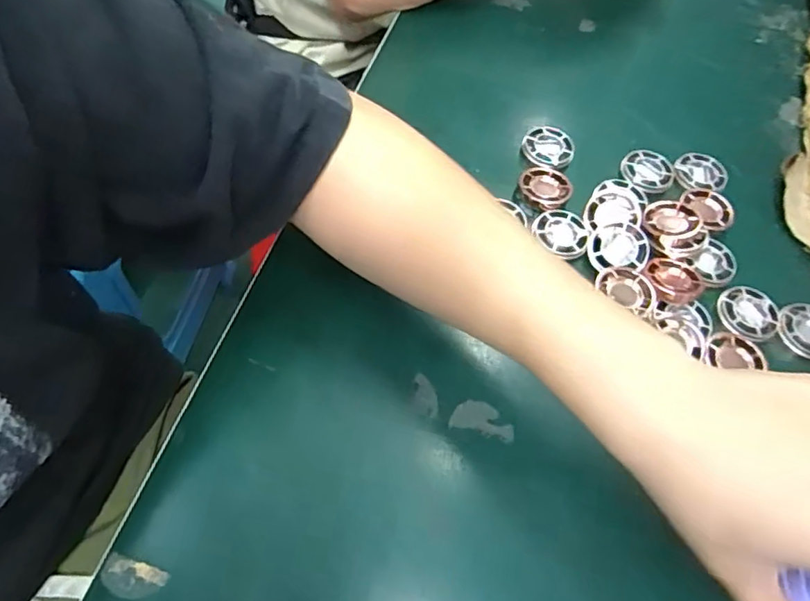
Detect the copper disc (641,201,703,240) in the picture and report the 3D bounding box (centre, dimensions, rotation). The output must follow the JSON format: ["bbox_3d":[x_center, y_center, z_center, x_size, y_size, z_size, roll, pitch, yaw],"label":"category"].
[{"bbox_3d":[0.188,-0.057,0.391,0.037,0.004,0.033,14,62,17],"label":"copper disc"}]

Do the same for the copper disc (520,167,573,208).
[{"bbox_3d":[0.104,-0.085,0.409,0.037,0.004,0.039,1,61,-2],"label":"copper disc"}]

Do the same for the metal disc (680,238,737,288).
[{"bbox_3d":[0.215,-0.026,0.386,0.033,0.008,0.029,-35,68,-19],"label":"metal disc"}]

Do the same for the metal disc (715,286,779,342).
[{"bbox_3d":[0.229,0.008,0.369,0.037,0.004,0.039,1,61,-2],"label":"metal disc"}]

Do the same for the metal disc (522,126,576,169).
[{"bbox_3d":[0.112,-0.119,0.436,0.040,0.009,0.039,1,61,-2],"label":"metal disc"}]

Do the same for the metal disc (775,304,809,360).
[{"bbox_3d":[0.265,0.020,0.365,0.038,0.005,0.038,1,61,-2],"label":"metal disc"}]

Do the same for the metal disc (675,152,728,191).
[{"bbox_3d":[0.229,-0.099,0.432,0.040,0.004,0.038,0,66,0],"label":"metal disc"}]

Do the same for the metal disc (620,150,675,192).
[{"bbox_3d":[0.188,-0.099,0.428,0.041,0.005,0.040,1,61,-2],"label":"metal disc"}]

